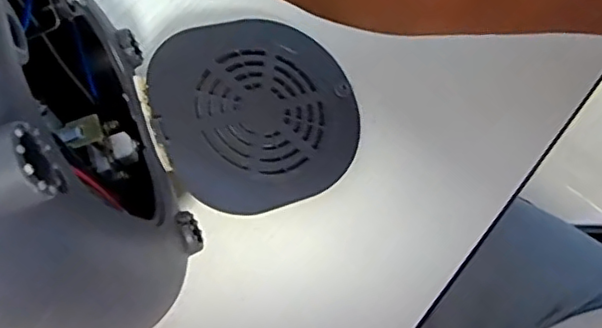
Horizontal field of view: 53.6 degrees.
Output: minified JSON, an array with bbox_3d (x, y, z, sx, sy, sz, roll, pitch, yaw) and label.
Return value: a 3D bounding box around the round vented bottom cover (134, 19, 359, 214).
[{"bbox_3d":[-0.022,-0.028,0.308,0.110,0.006,0.099,-19,80,-26],"label":"round vented bottom cover"}]

